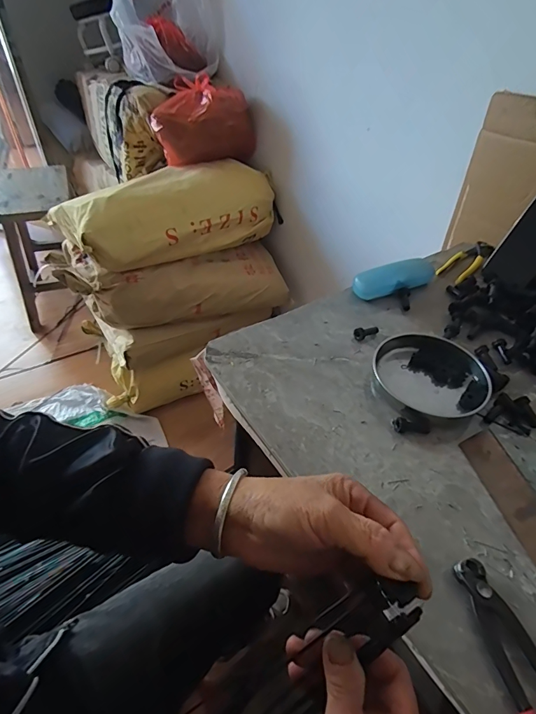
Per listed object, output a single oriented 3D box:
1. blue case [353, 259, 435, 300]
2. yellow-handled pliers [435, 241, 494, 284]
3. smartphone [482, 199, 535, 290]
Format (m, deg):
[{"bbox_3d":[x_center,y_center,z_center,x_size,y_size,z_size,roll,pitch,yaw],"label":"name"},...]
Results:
[{"bbox_3d":[0.211,-0.129,0.643,0.157,0.037,0.044,-19,51,-21],"label":"blue case"},{"bbox_3d":[0.364,-0.176,0.713,0.048,0.012,0.160,37,54,26],"label":"yellow-handled pliers"},{"bbox_3d":[0.448,-0.200,0.657,0.079,0.161,0.014,43,31,27],"label":"smartphone"}]

